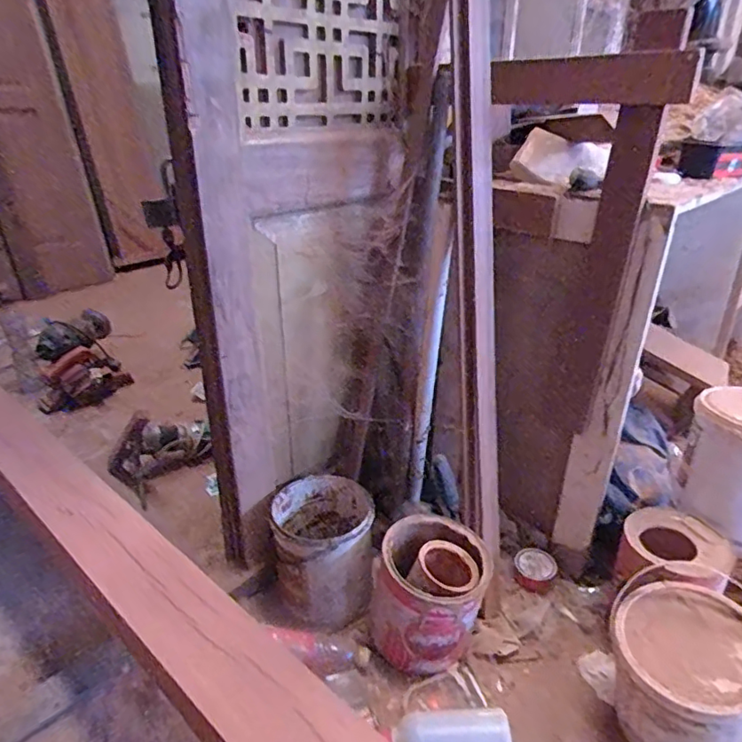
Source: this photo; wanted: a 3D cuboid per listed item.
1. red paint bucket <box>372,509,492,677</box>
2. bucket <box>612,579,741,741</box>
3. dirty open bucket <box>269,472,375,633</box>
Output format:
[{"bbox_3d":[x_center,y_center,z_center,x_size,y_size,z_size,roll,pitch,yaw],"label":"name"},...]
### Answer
[{"bbox_3d":[0.094,0.371,0.914,0.180,0.203,0.165,1,26,0],"label":"red paint bucket"},{"bbox_3d":[0.428,0.437,0.759,0.177,0.202,0.180,1,26,0],"label":"bucket"},{"bbox_3d":[-0.085,0.319,0.999,0.168,0.183,0.191,-1,26,-3],"label":"dirty open bucket"}]

